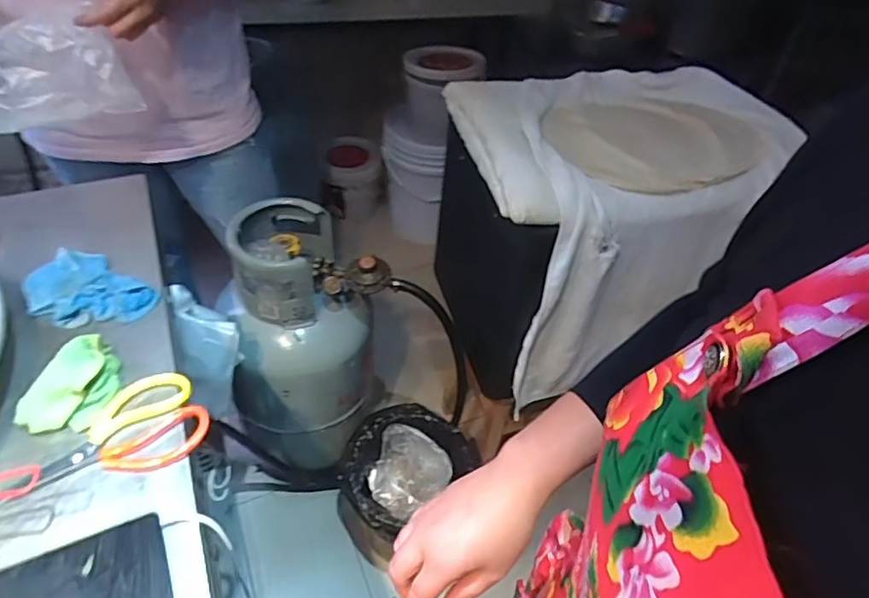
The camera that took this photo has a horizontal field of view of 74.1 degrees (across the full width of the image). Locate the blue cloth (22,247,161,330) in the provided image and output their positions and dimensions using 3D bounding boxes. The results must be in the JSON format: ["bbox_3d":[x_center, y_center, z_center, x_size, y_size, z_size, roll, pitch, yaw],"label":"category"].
[{"bbox_3d":[-0.424,-0.008,0.705,0.137,0.027,0.104,29,51,18],"label":"blue cloth"}]

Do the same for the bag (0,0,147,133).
[{"bbox_3d":[-0.508,-0.286,0.739,0.208,0.130,0.045,-19,43,-14],"label":"bag"}]

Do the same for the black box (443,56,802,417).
[{"bbox_3d":[0.269,-0.125,1.041,0.448,0.453,0.378,-10,50,-15],"label":"black box"}]

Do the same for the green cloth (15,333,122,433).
[{"bbox_3d":[-0.379,0.090,0.607,0.076,0.039,0.110,24,50,15],"label":"green cloth"}]

